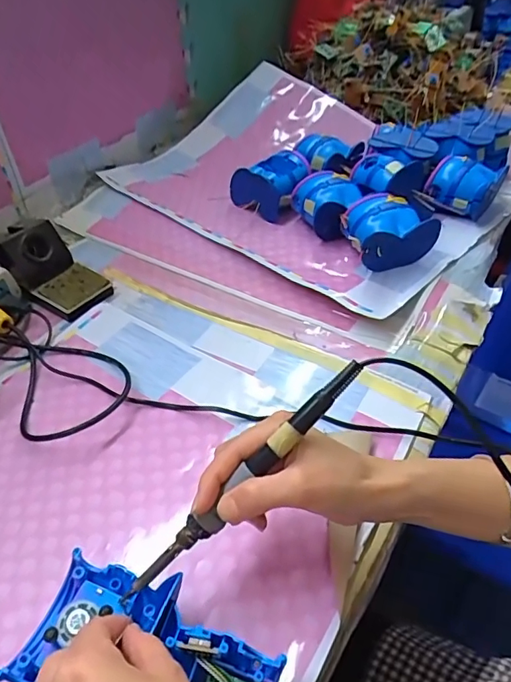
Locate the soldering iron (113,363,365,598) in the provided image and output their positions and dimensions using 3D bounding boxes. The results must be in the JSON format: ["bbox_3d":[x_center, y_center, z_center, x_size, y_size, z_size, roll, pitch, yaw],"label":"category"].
[{"bbox_3d":[-0.009,0.089,0.312,0.208,0.017,0.018,-48,52,2],"label":"soldering iron"}]

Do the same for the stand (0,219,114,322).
[{"bbox_3d":[-0.258,-0.094,0.601,0.153,0.070,0.071,25,49,26],"label":"stand"}]

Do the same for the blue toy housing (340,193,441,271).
[{"bbox_3d":[0.153,-0.129,0.594,0.093,0.069,0.094,-14,44,-12],"label":"blue toy housing"}]

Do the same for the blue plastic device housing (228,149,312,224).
[{"bbox_3d":[0.021,-0.226,0.705,0.102,0.060,0.082,23,48,25],"label":"blue plastic device housing"}]

